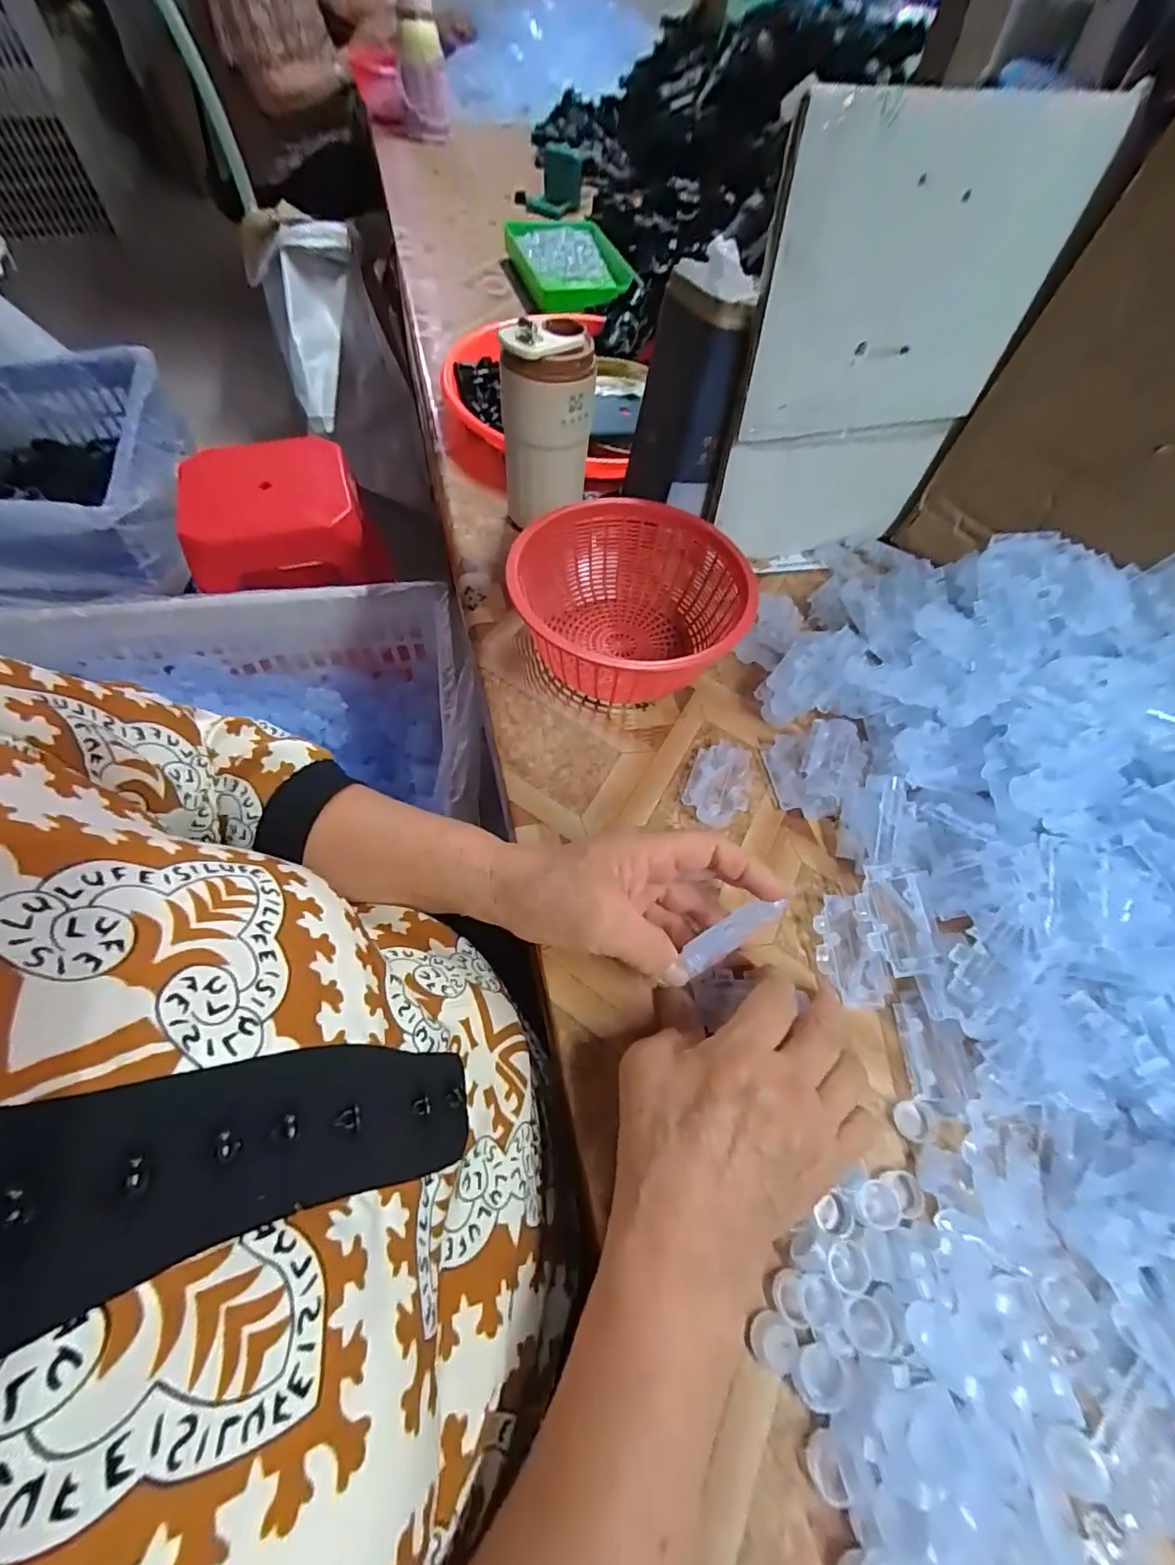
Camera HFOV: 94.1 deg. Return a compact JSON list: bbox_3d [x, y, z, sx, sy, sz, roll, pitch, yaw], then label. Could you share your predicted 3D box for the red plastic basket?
[{"bbox_3d":[0.032,-0.136,0.439,0.172,0.084,0.180,8,59,0],"label":"red plastic basket"}]

